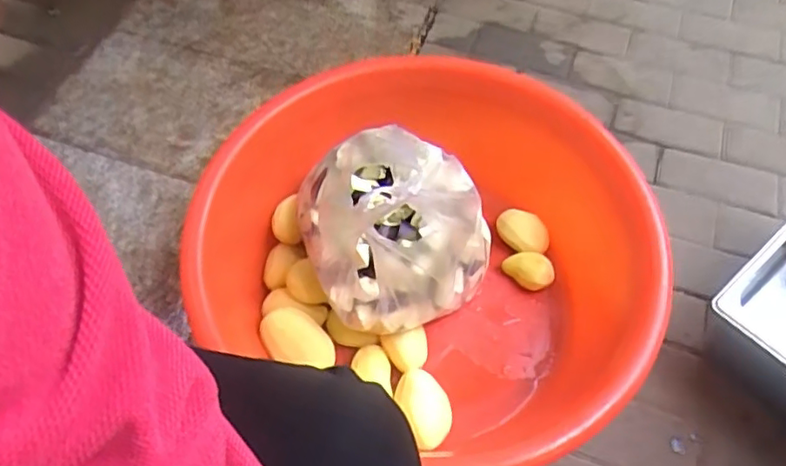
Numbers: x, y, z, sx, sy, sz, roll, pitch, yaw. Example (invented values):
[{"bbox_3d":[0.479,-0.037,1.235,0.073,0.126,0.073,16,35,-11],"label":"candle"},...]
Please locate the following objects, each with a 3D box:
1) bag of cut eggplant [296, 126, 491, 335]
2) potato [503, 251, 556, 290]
[{"bbox_3d":[0.006,-0.022,0.793,0.234,0.220,0.209,-21,59,-14],"label":"bag of cut eggplant"},{"bbox_3d":[0.208,0.058,0.939,0.073,0.040,0.052,29,61,18],"label":"potato"}]

